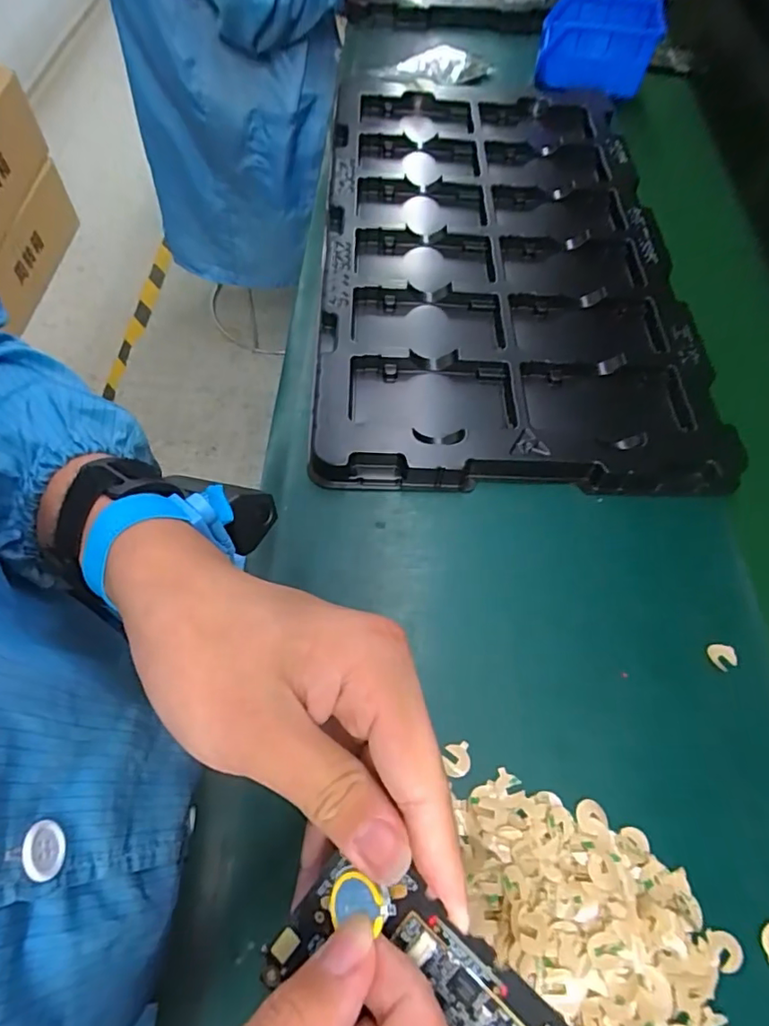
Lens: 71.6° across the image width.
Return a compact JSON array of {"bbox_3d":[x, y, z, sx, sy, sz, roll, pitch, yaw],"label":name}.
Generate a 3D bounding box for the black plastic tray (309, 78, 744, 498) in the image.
[{"bbox_3d":[0.107,-0.243,0.501,0.317,0.030,0.516,2,62,-4],"label":"black plastic tray"}]

